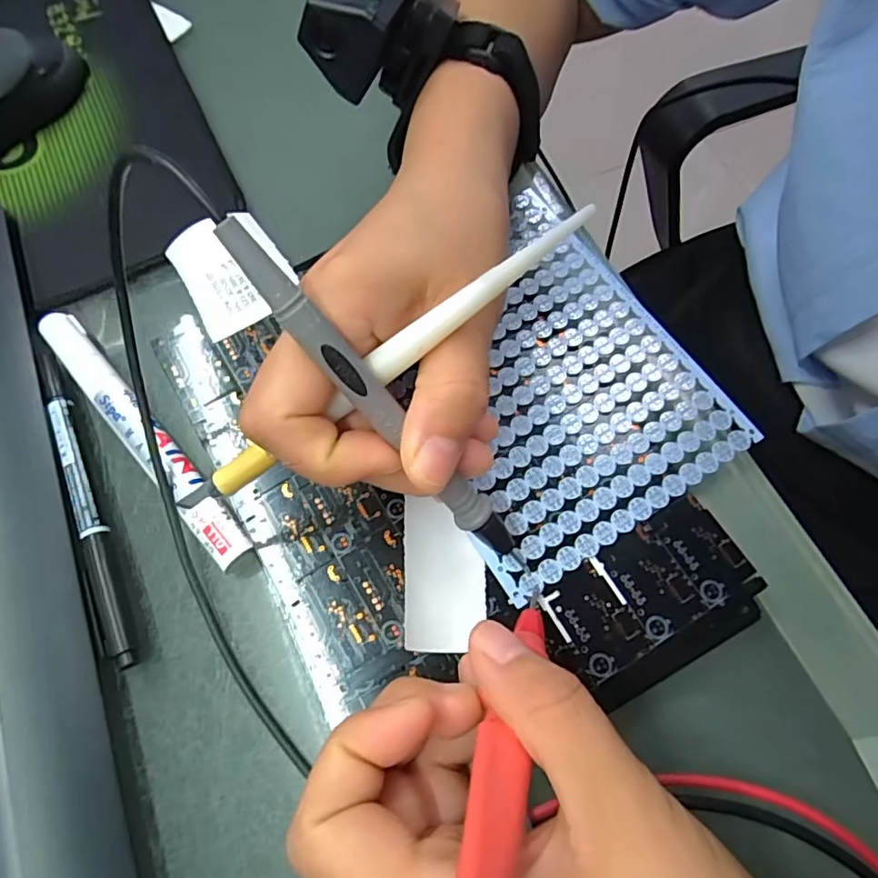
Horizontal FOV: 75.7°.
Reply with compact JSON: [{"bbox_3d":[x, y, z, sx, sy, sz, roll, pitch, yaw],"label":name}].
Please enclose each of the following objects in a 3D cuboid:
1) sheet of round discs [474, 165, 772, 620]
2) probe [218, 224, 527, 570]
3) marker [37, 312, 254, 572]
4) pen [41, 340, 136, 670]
[{"bbox_3d":[0.038,-0.032,0.234,0.114,0.004,0.152,-29,70,-10],"label":"sheet of round discs"},{"bbox_3d":[-0.010,-0.001,0.165,0.011,0.142,0.012,-50,32,-16],"label":"probe"},{"bbox_3d":[-0.122,-0.003,0.231,0.017,0.012,0.141,-41,73,-14],"label":"marker"},{"bbox_3d":[-0.142,0.023,0.227,0.014,0.011,0.140,-23,69,-7],"label":"pen"}]

